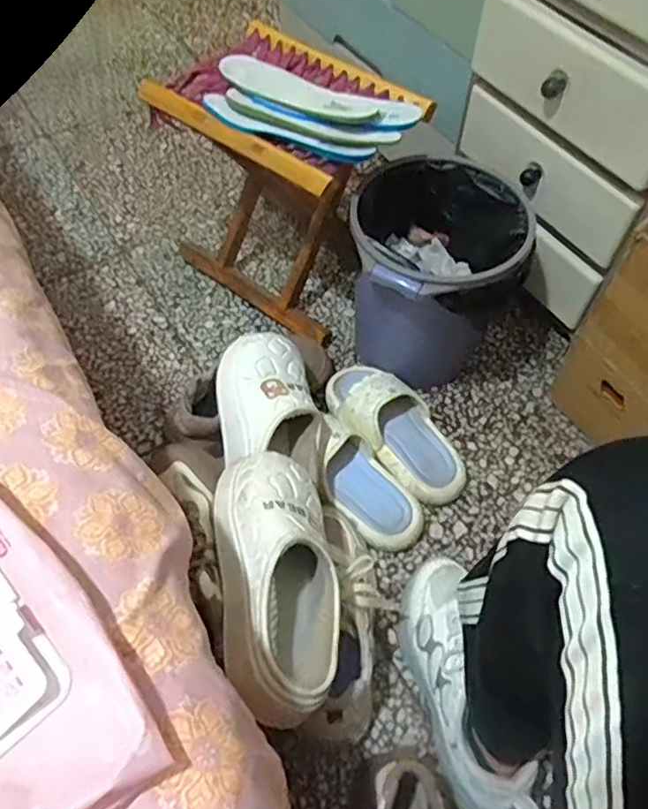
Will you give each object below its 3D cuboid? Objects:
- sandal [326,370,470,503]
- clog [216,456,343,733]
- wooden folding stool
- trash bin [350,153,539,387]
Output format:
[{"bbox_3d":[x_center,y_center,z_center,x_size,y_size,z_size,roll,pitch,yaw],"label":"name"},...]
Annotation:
[{"bbox_3d":[0.101,0.028,0.834,0.109,0.079,0.239,-33,62,-21],"label":"sandal"},{"bbox_3d":[-0.044,0.154,0.572,0.107,0.085,0.253,-7,58,-5],"label":"clog"},{"bbox_3d":[-0.044,-0.321,0.911,0.326,0.313,0.246,38,63,22],"label":"wooden folding stool"},{"bbox_3d":[0.146,-0.166,0.851,0.219,0.247,0.246,8,58,4],"label":"trash bin"}]

